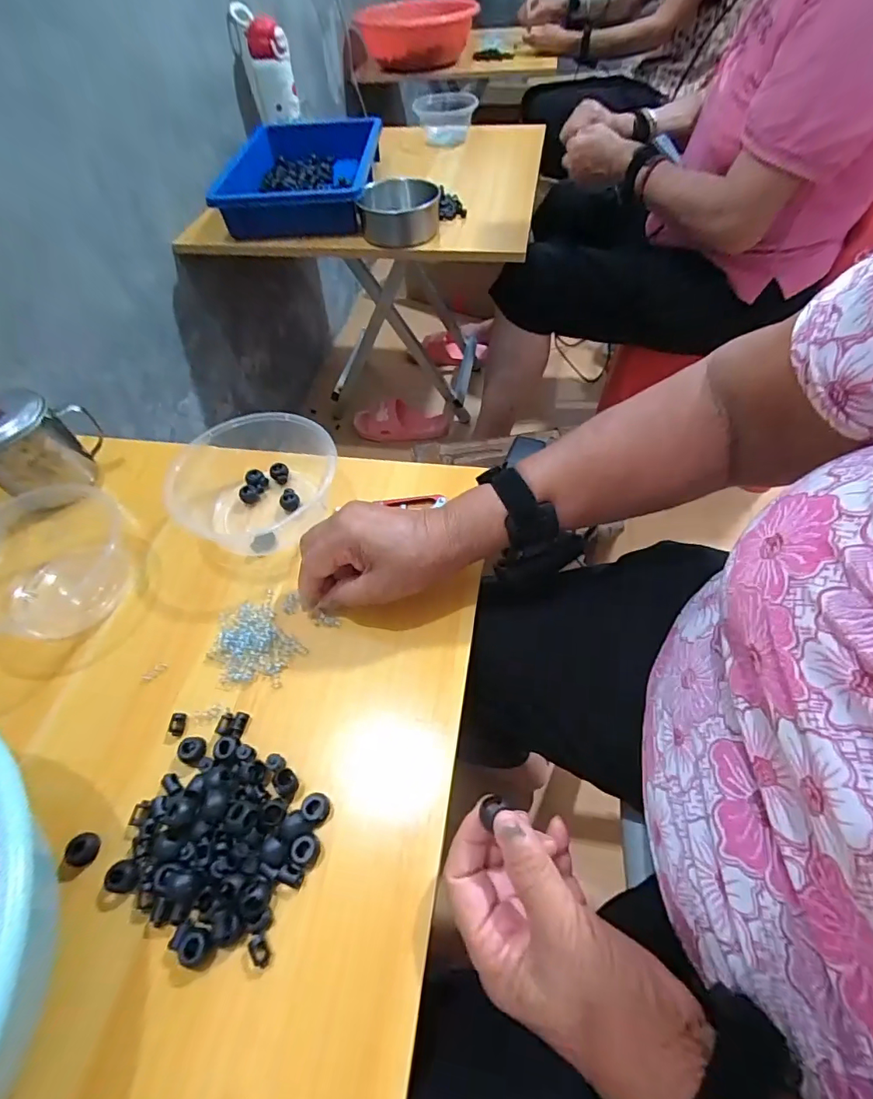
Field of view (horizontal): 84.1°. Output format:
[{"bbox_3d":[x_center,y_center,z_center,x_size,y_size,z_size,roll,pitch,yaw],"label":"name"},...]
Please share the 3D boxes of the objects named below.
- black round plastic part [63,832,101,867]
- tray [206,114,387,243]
[{"bbox_3d":[-0.220,0.186,0.302,0.016,0.012,0.018,2,57,5],"label":"black round plastic part"},{"bbox_3d":[-0.234,-0.671,0.863,0.248,0.068,0.368,0,57,4],"label":"tray"}]

